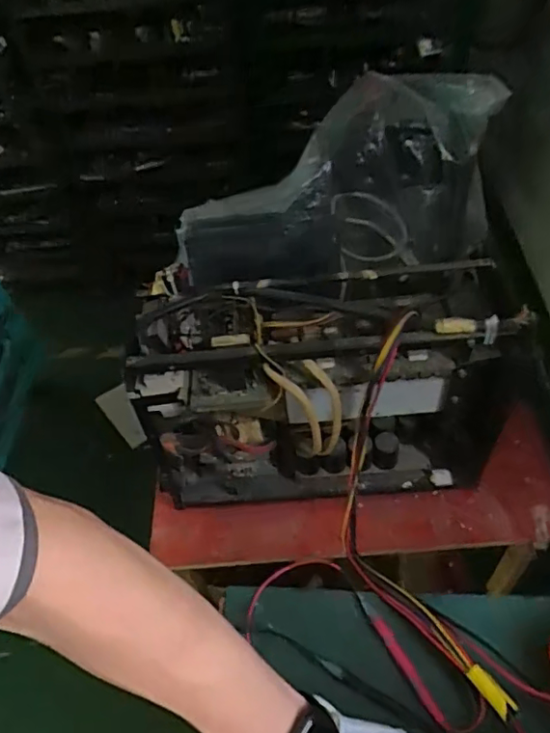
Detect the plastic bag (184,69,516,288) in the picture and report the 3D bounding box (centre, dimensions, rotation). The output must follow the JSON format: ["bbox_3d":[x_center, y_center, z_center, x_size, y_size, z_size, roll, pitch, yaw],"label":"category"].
[{"bbox_3d":[0.088,-0.216,0.777,0.398,0.226,0.207,-33,54,-20],"label":"plastic bag"}]

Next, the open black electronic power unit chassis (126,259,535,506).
[{"bbox_3d":[0.061,0.040,0.774,0.456,0.295,0.170,-7,50,0],"label":"open black electronic power unit chassis"}]

